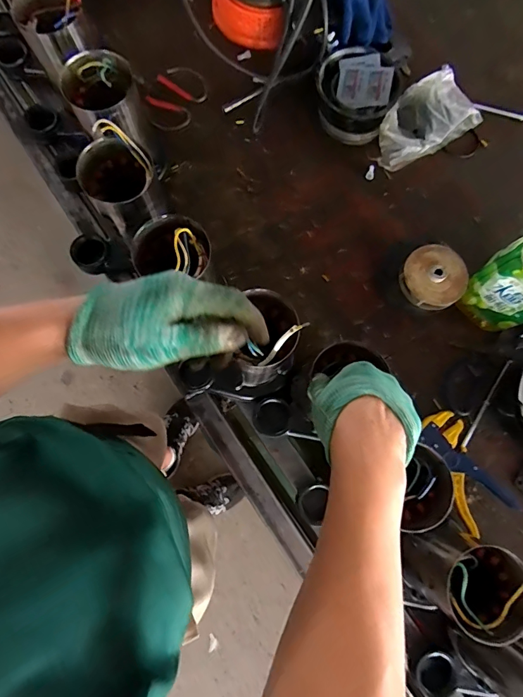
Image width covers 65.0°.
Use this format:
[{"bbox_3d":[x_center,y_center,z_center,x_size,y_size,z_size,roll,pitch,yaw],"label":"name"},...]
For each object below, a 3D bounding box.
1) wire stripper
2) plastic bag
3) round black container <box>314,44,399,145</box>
[{"bbox_3d":[0.280,0.179,0.587,0.098,0.029,0.171,-32,80,-7],"label":"wire stripper"},{"bbox_3d":[0.270,-0.388,0.685,0.206,0.060,0.111,-37,80,-7],"label":"plastic bag"},{"bbox_3d":[0.155,-0.423,0.679,0.124,0.078,0.120,0,78,0],"label":"round black container"}]

